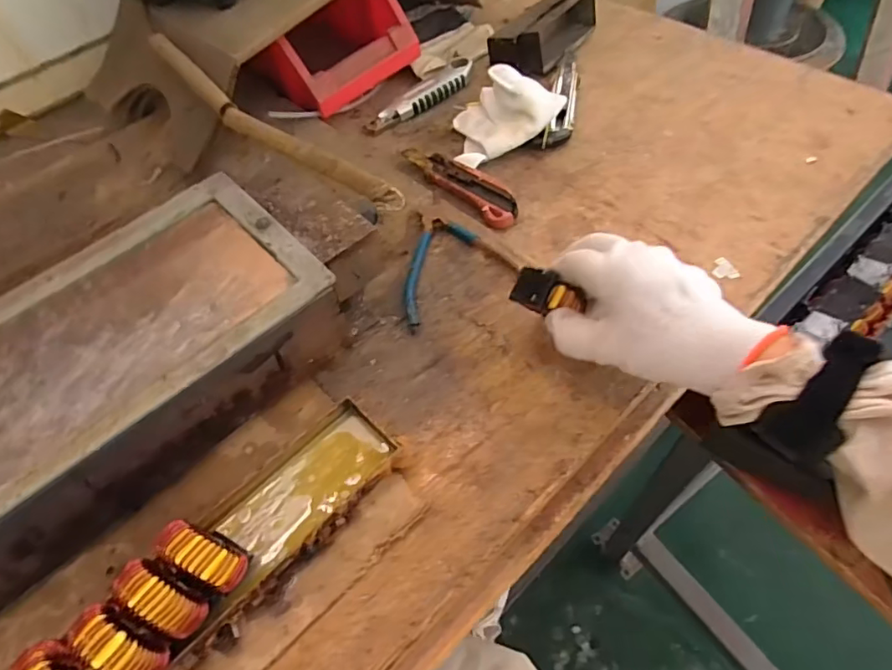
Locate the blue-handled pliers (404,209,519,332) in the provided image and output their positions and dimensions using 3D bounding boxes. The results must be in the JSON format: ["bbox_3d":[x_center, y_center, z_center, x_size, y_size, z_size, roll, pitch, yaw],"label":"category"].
[{"bbox_3d":[-0.009,-0.065,0.465,0.106,0.019,0.101,-30,58,-14],"label":"blue-handled pliers"}]

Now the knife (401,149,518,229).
[{"bbox_3d":[0.016,-0.157,0.548,0.036,0.016,0.151,-36,60,-17],"label":"knife"}]

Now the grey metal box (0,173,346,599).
[{"bbox_3d":[-0.246,0.036,0.375,0.333,0.086,0.173,-39,61,-19],"label":"grey metal box"}]

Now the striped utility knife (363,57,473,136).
[{"bbox_3d":[-0.031,-0.286,0.644,0.155,0.027,0.037,-37,60,-18],"label":"striped utility knife"}]

